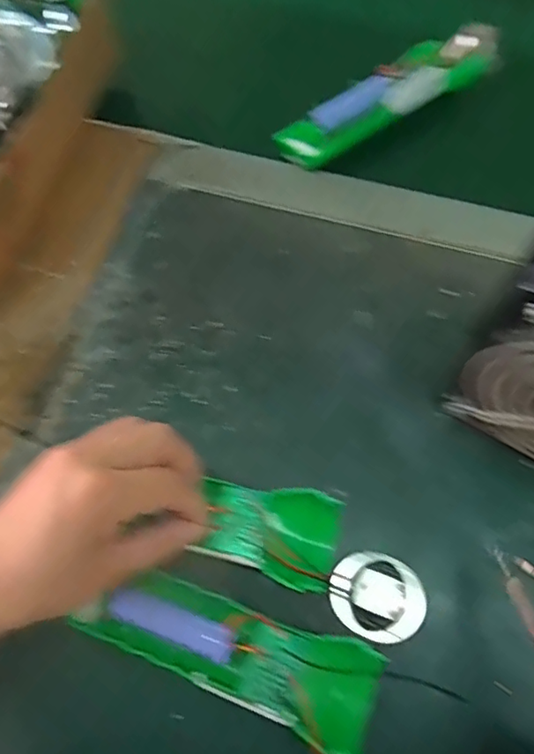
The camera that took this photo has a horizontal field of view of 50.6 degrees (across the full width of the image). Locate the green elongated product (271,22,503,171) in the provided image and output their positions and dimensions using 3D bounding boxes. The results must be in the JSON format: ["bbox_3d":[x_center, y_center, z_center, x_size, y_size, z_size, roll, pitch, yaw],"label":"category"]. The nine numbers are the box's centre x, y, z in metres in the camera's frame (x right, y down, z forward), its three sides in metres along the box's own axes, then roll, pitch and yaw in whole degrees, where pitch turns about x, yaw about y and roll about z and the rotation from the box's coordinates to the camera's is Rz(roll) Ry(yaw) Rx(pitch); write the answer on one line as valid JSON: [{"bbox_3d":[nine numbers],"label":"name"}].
[{"bbox_3d":[0.095,-0.217,0.436,0.191,0.060,0.048,-26,67,-11],"label":"green elongated product"}]

